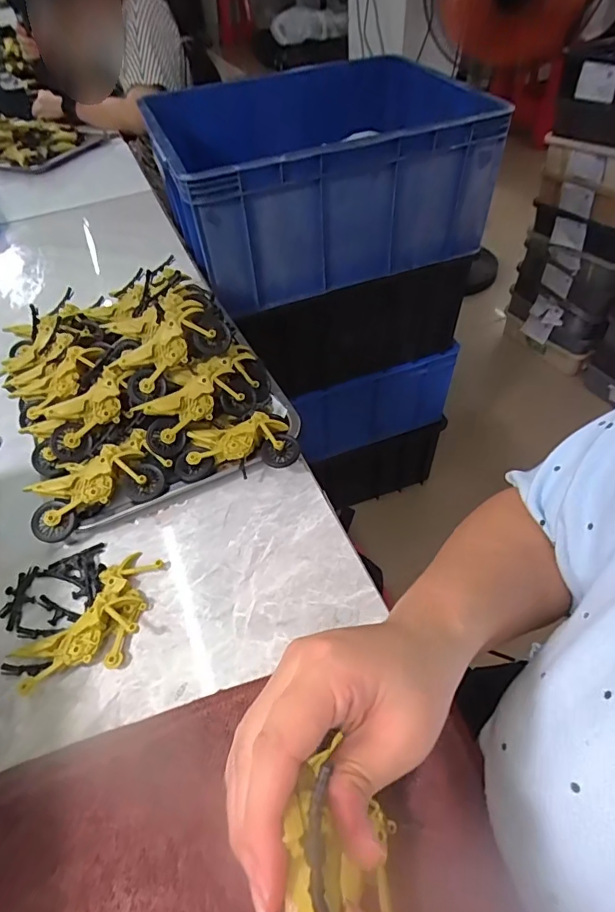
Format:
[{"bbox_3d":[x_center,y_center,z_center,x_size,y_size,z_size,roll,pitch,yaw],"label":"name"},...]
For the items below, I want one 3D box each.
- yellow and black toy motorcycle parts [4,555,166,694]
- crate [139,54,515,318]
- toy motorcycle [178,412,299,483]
[{"bbox_3d":[-0.168,0.134,0.399,0.069,0.020,0.126,29,56,26],"label":"yellow and black toy motorcycle parts"},{"bbox_3d":[0.001,-0.550,0.952,0.531,0.240,0.494,-16,49,-9],"label":"crate"},{"bbox_3d":[-0.071,-0.005,0.500,0.120,0.043,0.064,-9,48,-5],"label":"toy motorcycle"}]

